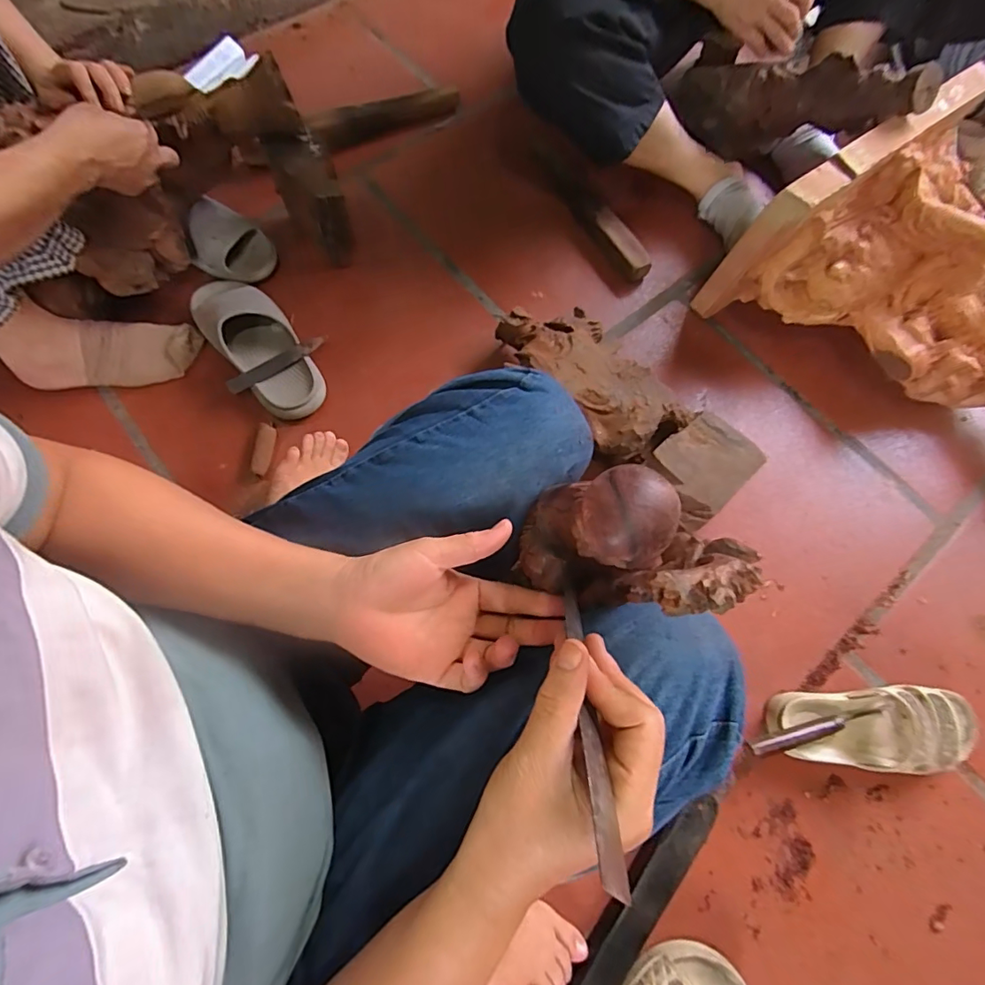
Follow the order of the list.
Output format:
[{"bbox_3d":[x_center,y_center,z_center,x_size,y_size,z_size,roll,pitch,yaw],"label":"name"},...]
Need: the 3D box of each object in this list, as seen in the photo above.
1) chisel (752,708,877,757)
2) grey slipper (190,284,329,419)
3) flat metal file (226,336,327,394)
[{"bbox_3d":[0.353,0.258,0.551,0.163,0.022,0.020,-12,72,-7],"label":"chisel"},{"bbox_3d":[-0.324,-0.212,0.698,0.100,0.062,0.246,-40,77,-15],"label":"grey slipper"},{"bbox_3d":[-0.294,-0.176,0.698,0.142,0.007,0.022,-34,101,-14],"label":"flat metal file"}]

